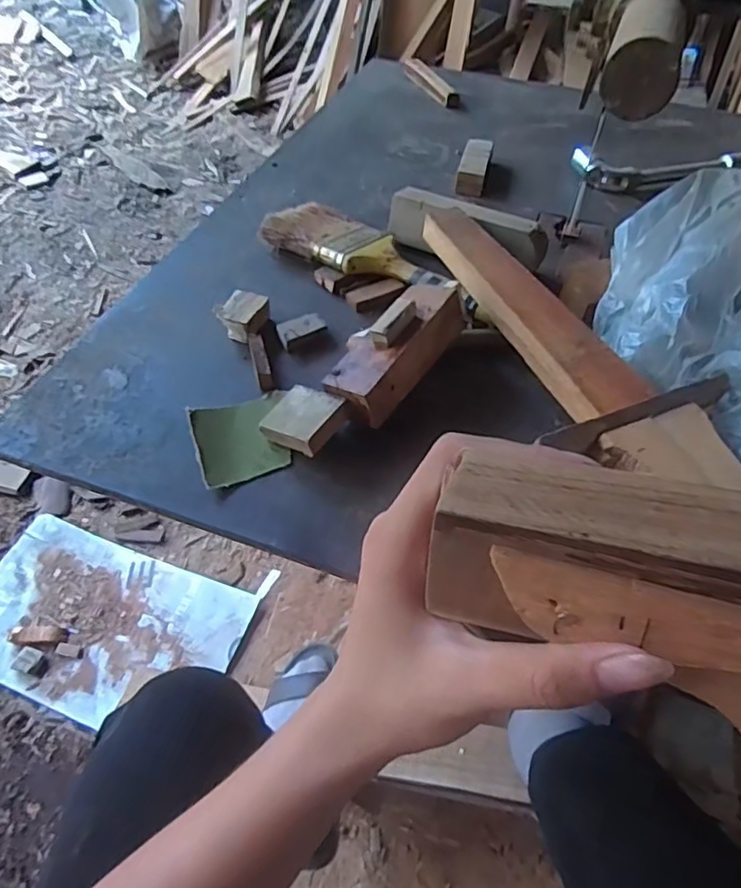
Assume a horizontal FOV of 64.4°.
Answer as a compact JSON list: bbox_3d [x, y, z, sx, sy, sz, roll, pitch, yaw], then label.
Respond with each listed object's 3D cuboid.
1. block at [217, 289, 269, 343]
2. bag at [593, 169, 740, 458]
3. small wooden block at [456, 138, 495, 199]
[{"bbox_3d":[-0.088,-0.091,0.412,0.026,0.020,0.034,16,52,10],"label":"block"},{"bbox_3d":[0.207,-0.091,0.373,0.123,0.104,0.164,27,55,18],"label":"bag"},{"bbox_3d":[0.100,-0.265,0.566,0.027,0.024,0.072,12,52,7],"label":"small wooden block"}]

